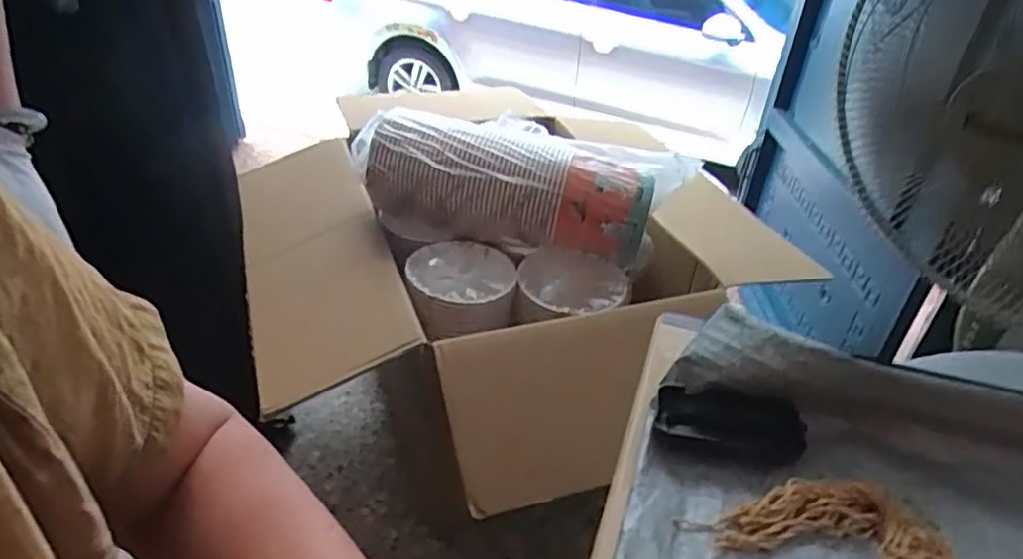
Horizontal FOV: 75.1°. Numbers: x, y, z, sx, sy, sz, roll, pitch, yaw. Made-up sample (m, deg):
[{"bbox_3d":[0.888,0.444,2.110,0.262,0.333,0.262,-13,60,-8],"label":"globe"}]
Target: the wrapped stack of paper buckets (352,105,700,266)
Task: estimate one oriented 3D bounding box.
[{"bbox_3d":[0.012,-0.168,1.108,0.528,0.181,0.188,10,36,12],"label":"wrapped stack of paper buckets"}]

